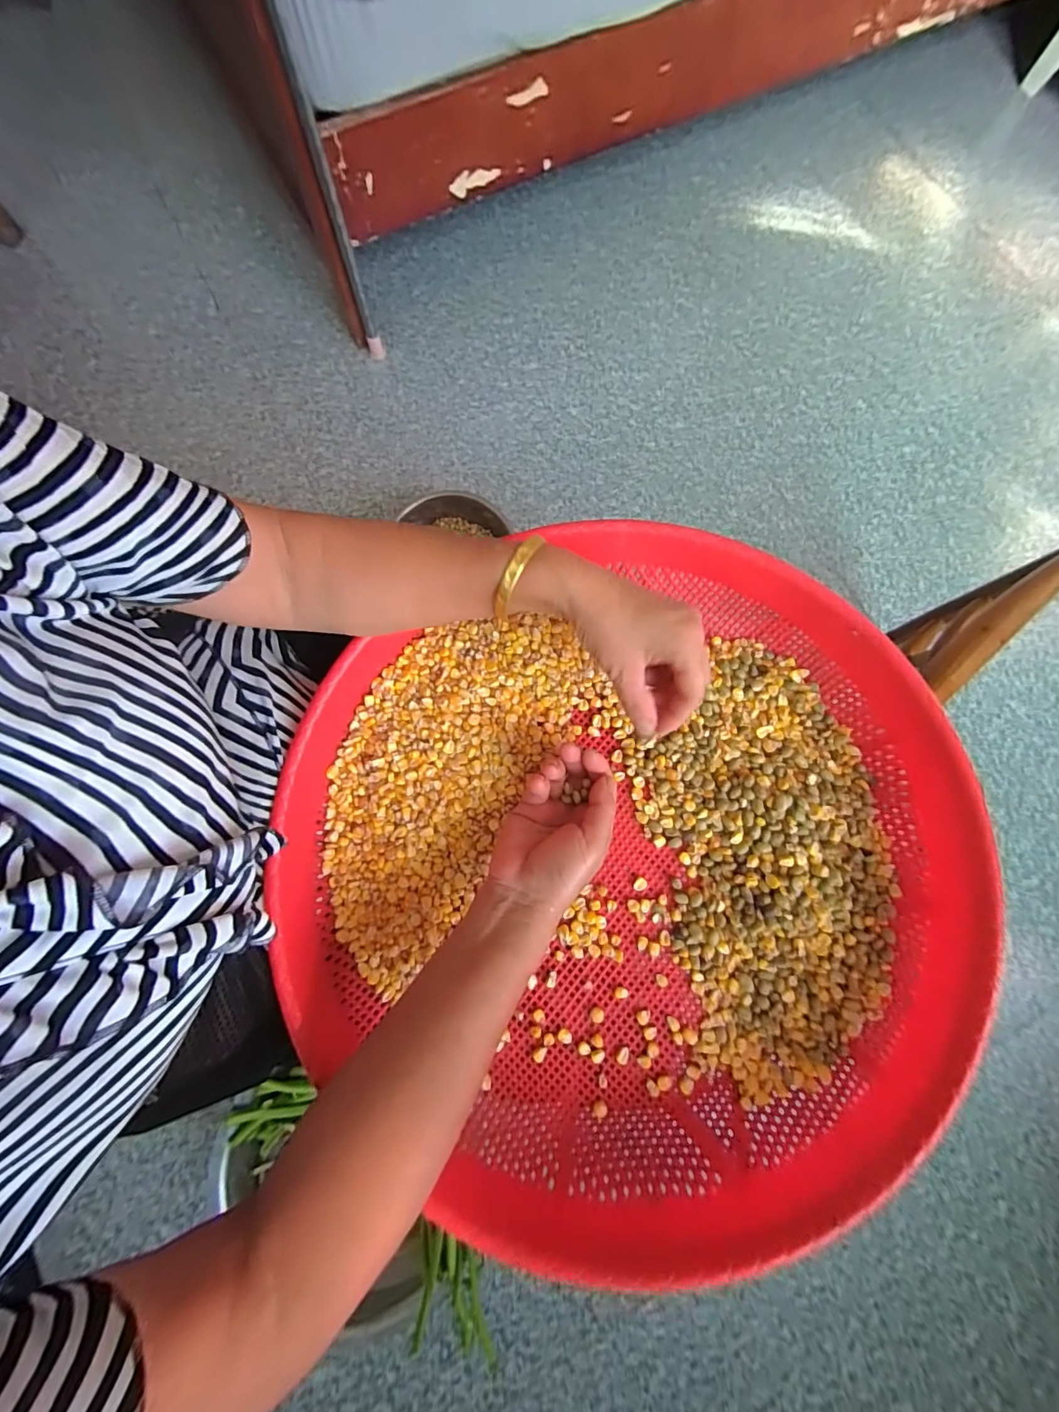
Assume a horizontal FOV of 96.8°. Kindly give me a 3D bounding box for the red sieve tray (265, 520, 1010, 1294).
[{"bbox_3d":[0.065,0.106,0.335,0.457,0.075,0.427,-30,81,-6],"label":"red sieve tray"}]

